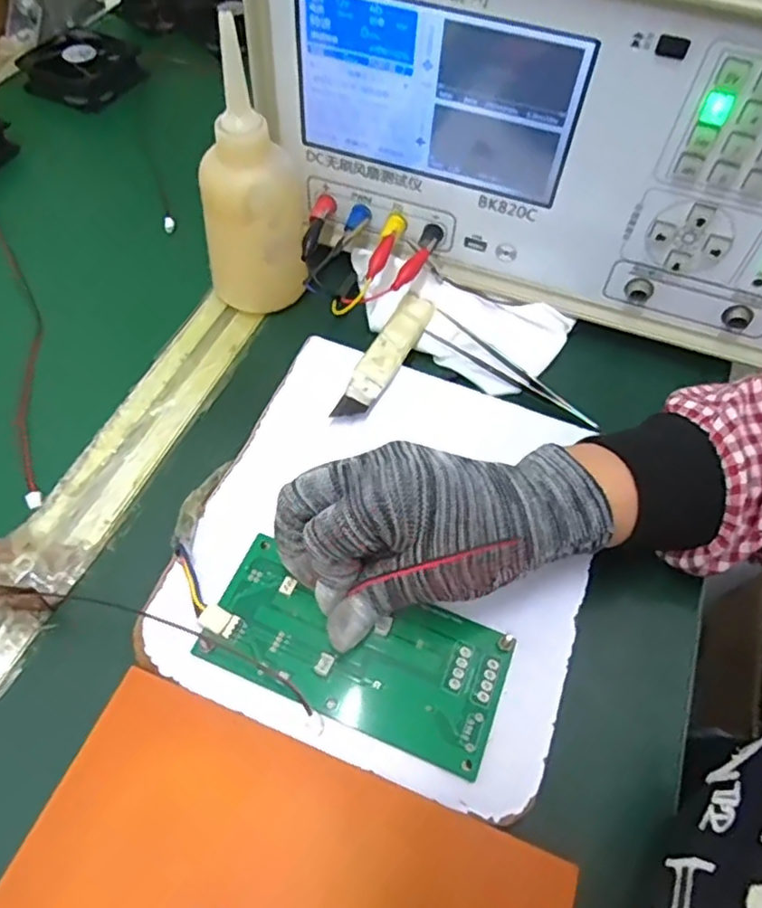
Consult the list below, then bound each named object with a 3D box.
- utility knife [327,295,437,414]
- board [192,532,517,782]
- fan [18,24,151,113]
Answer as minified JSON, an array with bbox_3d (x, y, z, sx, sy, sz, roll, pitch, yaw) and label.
[{"bbox_3d":[0.004,-0.062,0.388,0.023,0.006,0.111,20,57,14],"label":"utility knife"},{"bbox_3d":[-0.012,0.089,0.294,0.134,0.006,0.063,19,58,7],"label":"board"},{"bbox_3d":[-0.266,-0.345,0.572,0.094,0.026,0.084,19,57,14],"label":"fan"}]

